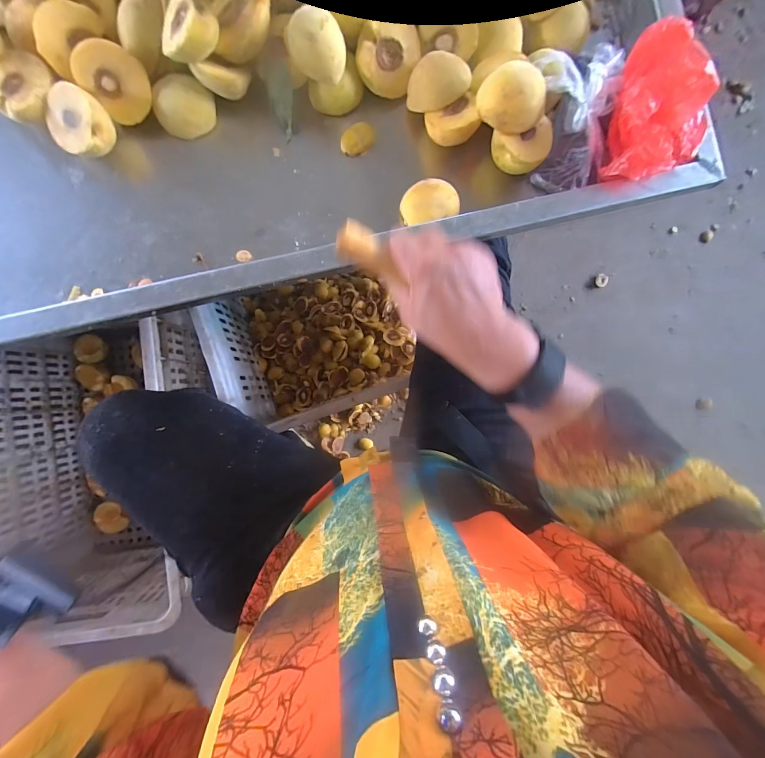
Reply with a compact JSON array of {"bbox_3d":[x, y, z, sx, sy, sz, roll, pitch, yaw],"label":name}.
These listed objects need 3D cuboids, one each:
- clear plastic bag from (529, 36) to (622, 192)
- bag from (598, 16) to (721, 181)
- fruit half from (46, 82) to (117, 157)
[{"bbox_3d":[0.206,-0.294,0.353,0.084,0.068,0.150,8,88,-2],"label":"clear plastic bag"},{"bbox_3d":[0.275,-0.268,0.327,0.090,0.065,0.123,-2,88,-3],"label":"bag"},{"bbox_3d":[-0.320,-0.274,0.355,0.062,0.033,0.062,42,112,-2],"label":"fruit half"}]

